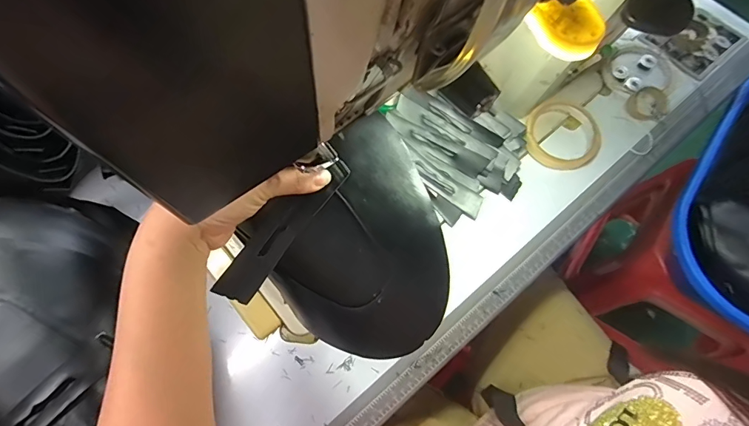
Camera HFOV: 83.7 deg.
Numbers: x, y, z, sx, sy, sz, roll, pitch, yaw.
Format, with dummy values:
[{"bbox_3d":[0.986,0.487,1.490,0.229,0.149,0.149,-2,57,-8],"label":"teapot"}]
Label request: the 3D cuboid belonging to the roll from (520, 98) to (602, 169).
[{"bbox_3d":[0.229,-0.095,0.508,0.089,0.019,0.086,0,69,0],"label":"roll"}]

